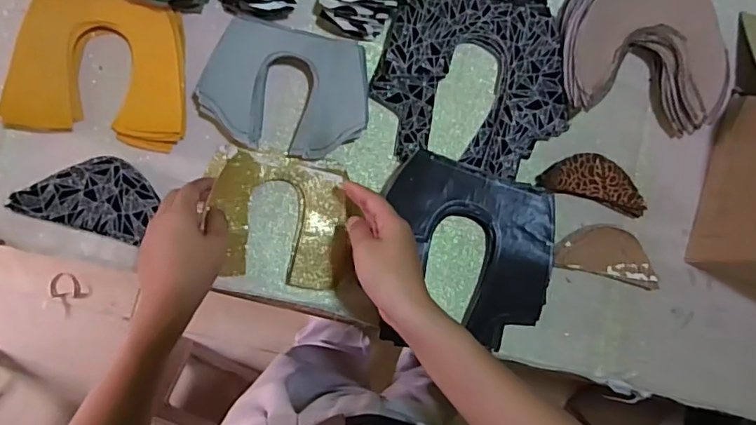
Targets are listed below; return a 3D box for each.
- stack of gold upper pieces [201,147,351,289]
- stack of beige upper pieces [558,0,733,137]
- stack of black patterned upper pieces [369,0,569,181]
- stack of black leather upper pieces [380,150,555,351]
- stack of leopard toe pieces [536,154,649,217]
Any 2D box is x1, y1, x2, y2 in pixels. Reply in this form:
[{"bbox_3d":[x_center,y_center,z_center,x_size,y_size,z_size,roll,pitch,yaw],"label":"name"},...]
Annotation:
[{"bbox_3d":[-0.100,0.005,0.512,0.130,0.028,0.122,10,82,-10],"label":"stack of gold upper pieces"},{"bbox_3d":[0.292,-0.191,0.571,0.194,0.047,0.192,9,90,-8],"label":"stack of beige upper pieces"},{"bbox_3d":[0.099,-0.138,0.552,0.192,0.032,0.182,7,91,-7],"label":"stack of black patterned upper pieces"},{"bbox_3d":[0.088,0.048,0.545,0.176,0.033,0.183,14,90,-8],"label":"stack of black leather upper pieces"},{"bbox_3d":[0.234,-0.036,0.571,0.114,0.030,0.051,16,89,-7],"label":"stack of leopard toe pieces"}]

